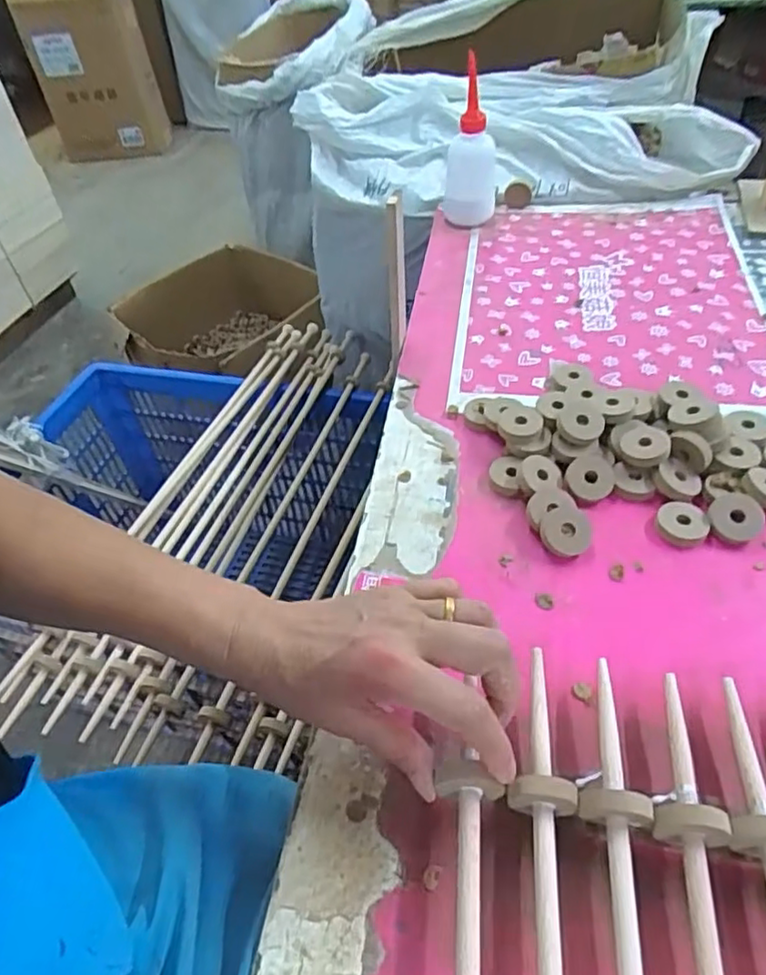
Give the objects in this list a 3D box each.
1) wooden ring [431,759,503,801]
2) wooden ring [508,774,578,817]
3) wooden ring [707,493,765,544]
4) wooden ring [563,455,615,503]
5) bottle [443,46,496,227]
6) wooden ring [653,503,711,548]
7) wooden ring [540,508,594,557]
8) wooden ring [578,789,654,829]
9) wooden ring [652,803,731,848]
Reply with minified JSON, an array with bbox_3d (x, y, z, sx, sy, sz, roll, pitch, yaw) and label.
[{"bbox_3d":[0.044,0.149,0.321,0.033,0.033,0.012,1,48,8],"label":"wooden ring"},{"bbox_3d":[0.081,0.160,0.326,0.034,0.033,0.011,4,49,10],"label":"wooden ring"},{"bbox_3d":[0.247,0.022,0.443,0.035,0.007,0.036,-5,68,11],"label":"wooden ring"},{"bbox_3d":[0.156,-0.005,0.479,0.036,0.012,0.036,0,60,1],"label":"wooden ring"},{"bbox_3d":[0.101,-0.396,0.742,0.068,0.166,0.089,2,48,9],"label":"bottle"},{"bbox_3d":[0.212,0.025,0.449,0.034,0.007,0.034,-3,48,4],"label":"wooden ring"},{"bbox_3d":[0.128,0.031,0.445,0.034,0.005,0.033,-4,76,16],"label":"wooden ring"},{"bbox_3d":[0.114,0.163,0.317,0.034,0.036,0.012,4,49,10],"label":"wooden ring"},{"bbox_3d":[0.149,0.167,0.311,0.033,0.039,0.012,-1,48,6],"label":"wooden ring"}]

